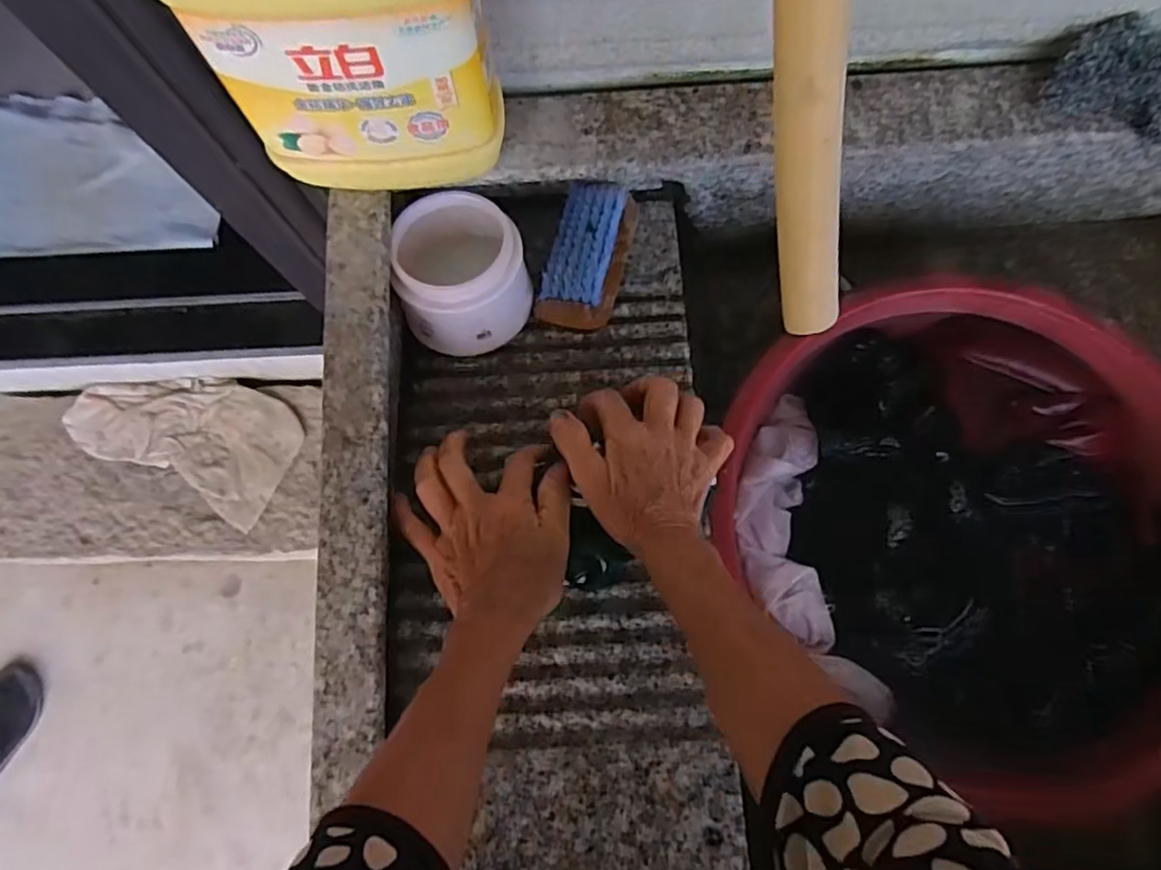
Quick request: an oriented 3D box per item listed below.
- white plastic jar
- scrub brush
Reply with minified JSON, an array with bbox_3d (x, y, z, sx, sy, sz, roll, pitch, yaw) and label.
[{"bbox_3d":[-0.085,-0.117,0.498,0.094,0.063,0.103,-13,77,-1],"label":"white plastic jar"},{"bbox_3d":[0.007,-0.140,0.530,0.056,0.031,0.119,13,78,5],"label":"scrub brush"}]

